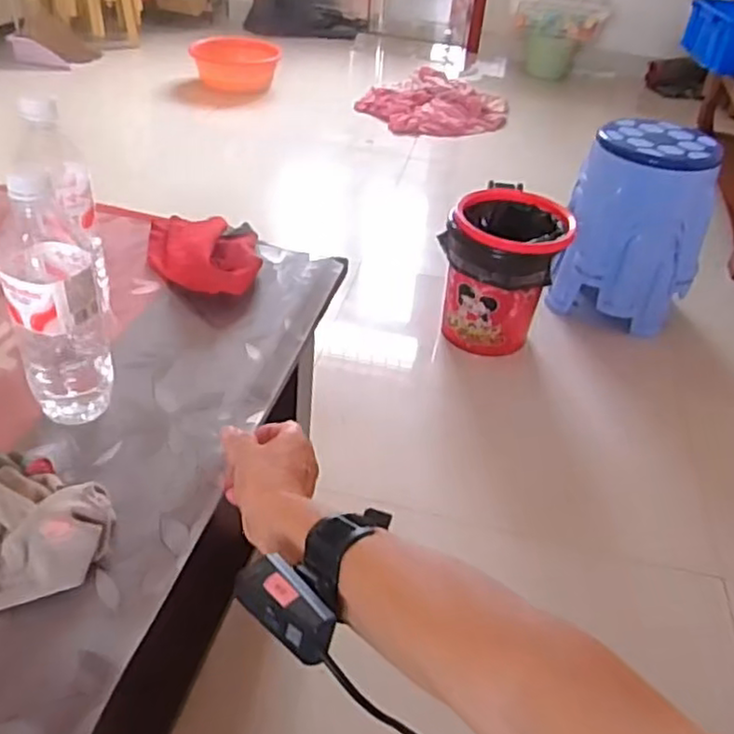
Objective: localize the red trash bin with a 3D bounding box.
[{"bbox_3d":[0.306,-0.228,1.572,0.255,0.300,0.235,15,39,13],"label":"red trash bin"}]

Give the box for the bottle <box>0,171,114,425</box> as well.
[{"bbox_3d":[-0.255,-0.048,0.564,0.067,0.226,0.072,-12,41,-20],"label":"bottle"}]

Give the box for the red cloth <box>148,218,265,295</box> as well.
[{"bbox_3d":[-0.206,-0.153,0.856,0.132,0.049,0.187,-4,36,-13],"label":"red cloth"}]

